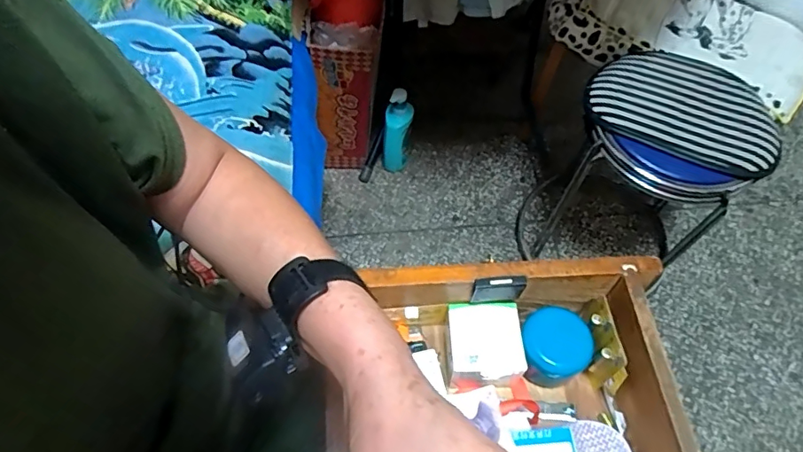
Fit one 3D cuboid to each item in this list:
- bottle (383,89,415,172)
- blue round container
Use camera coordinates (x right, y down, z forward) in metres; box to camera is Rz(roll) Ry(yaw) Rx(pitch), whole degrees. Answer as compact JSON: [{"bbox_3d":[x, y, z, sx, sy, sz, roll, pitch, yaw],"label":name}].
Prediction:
[{"bbox_3d":[-0.010,-0.228,1.273,0.069,0.258,0.061,4,62,0],"label":"bottle"},{"bbox_3d":[0.157,0.125,0.534,0.068,0.058,0.069,1,62,-2],"label":"blue round container"}]

